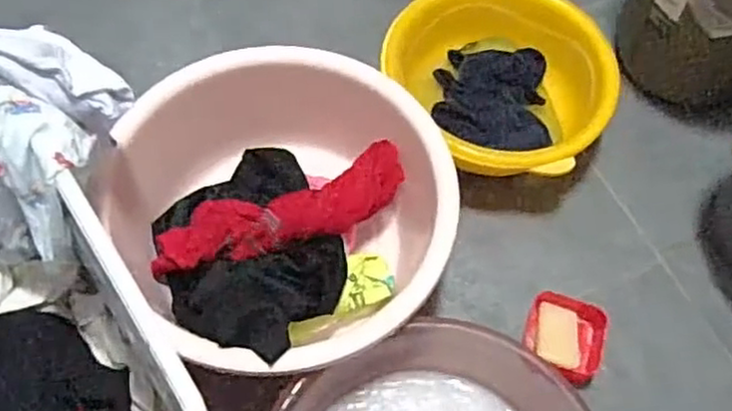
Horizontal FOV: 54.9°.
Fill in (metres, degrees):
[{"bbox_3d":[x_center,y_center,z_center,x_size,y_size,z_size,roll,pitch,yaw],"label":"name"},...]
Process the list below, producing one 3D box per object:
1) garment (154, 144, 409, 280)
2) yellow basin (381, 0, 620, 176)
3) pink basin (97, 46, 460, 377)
[{"bbox_3d":[-0.097,0.011,0.809,0.305,0.046,0.093,-19,65,-14],"label":"garment"},{"bbox_3d":[0.186,-0.171,0.963,0.290,0.099,0.262,42,66,17],"label":"yellow basin"},{"bbox_3d":[-0.085,0.010,0.811,0.344,0.167,0.358,2,62,-4],"label":"pink basin"}]

